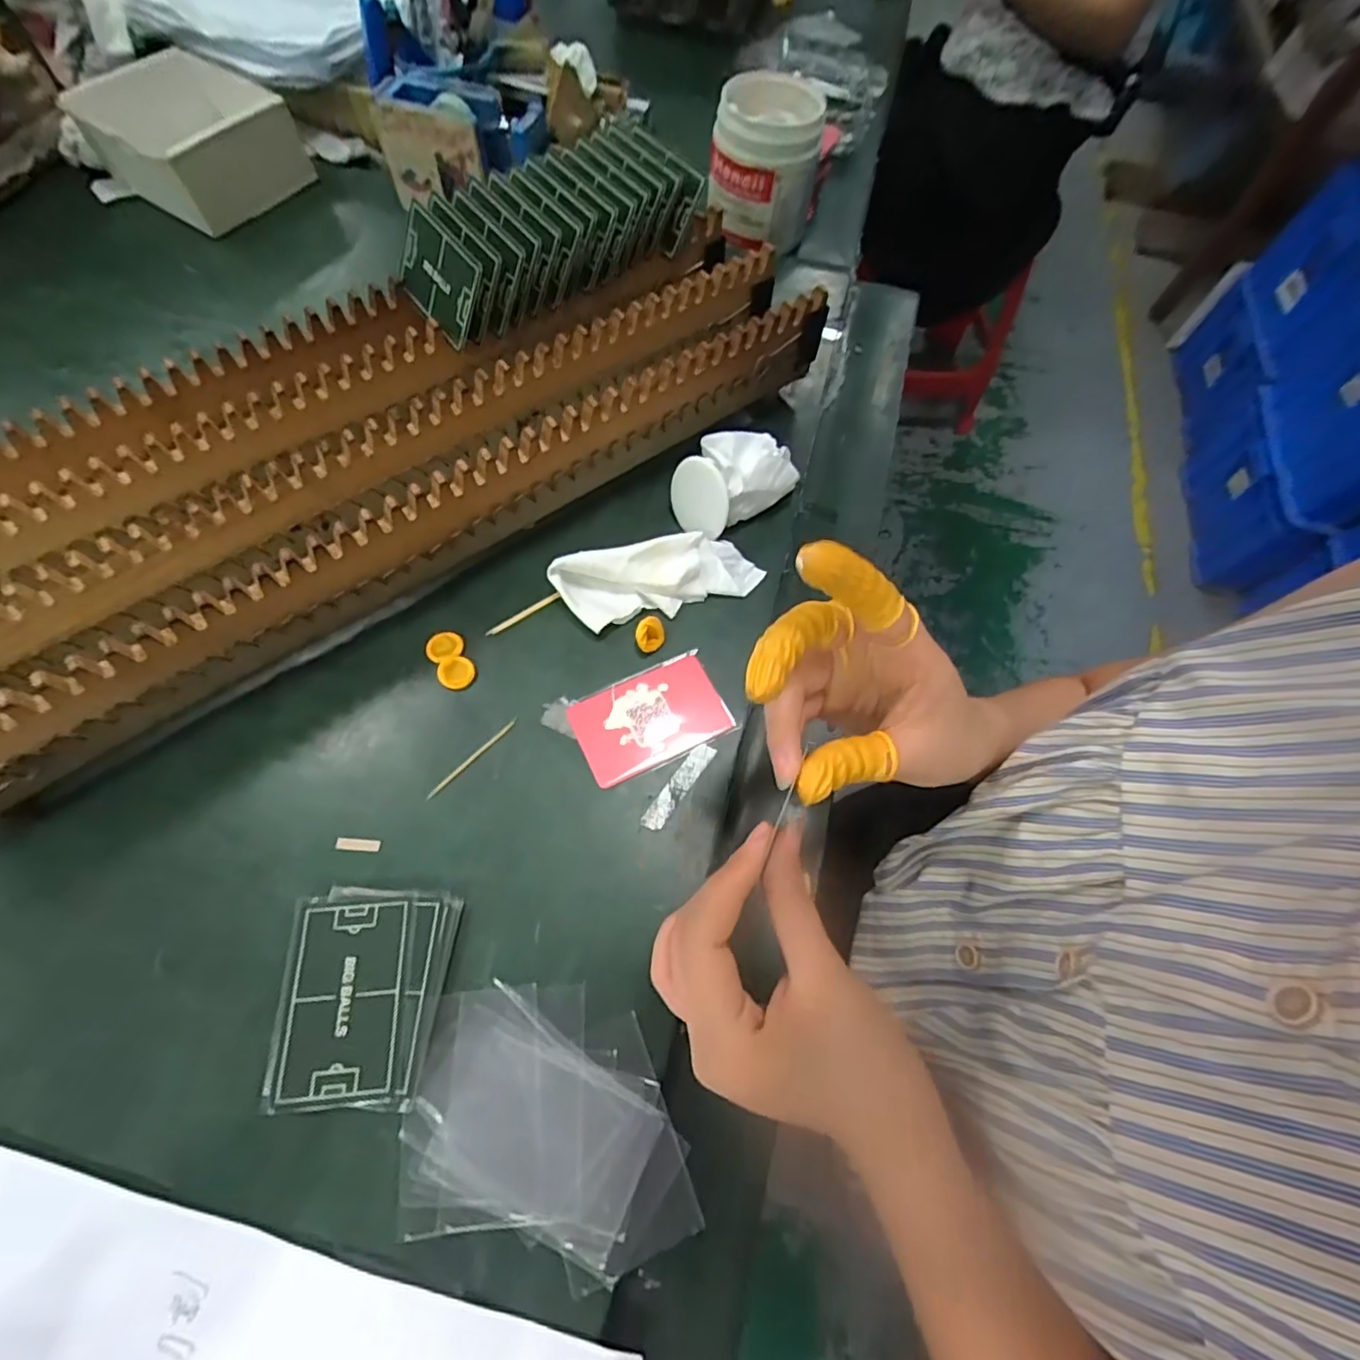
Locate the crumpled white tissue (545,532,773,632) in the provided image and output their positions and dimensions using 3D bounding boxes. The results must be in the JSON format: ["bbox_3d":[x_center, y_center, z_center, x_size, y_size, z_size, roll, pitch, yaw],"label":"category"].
[{"bbox_3d":[-0.012,-0.065,0.375,0.129,0.028,0.041,-15,68,-10],"label":"crumpled white tissue"}]

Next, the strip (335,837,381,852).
[{"bbox_3d":[-0.170,0.086,0.313,0.023,0.004,0.006,5,66,-1],"label":"strip"}]

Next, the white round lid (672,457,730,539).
[{"bbox_3d":[0.010,-0.120,0.390,0.044,0.049,0.009,14,42,36],"label":"white round lid"}]

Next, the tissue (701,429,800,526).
[{"bbox_3d":[0.045,-0.143,0.406,0.052,0.041,0.053,-28,70,-14],"label":"tissue"}]

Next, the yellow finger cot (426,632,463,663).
[{"bbox_3d":[-0.143,-0.020,0.361,0.021,0.004,0.019,-21,69,-12],"label":"yellow finger cot"}]

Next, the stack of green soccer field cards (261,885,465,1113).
[{"bbox_3d":[-0.152,0.147,0.281,0.075,0.009,0.090,5,66,-1],"label":"stack of green soccer field cards"}]

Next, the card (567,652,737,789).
[{"bbox_3d":[-0.017,0.021,0.350,0.087,0.004,0.056,-23,69,-13],"label":"card"}]

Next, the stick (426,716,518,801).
[{"bbox_3d":[-0.115,0.044,0.333,0.004,0.004,0.063,40,70,14],"label":"stick"}]

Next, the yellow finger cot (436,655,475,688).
[{"bbox_3d":[-0.133,-0.005,0.354,0.020,0.006,0.020,1,66,-2],"label":"yellow finger cot"}]

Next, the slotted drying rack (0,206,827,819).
[{"bbox_3d":[-0.184,-0.145,0.377,0.577,0.079,0.192,-34,72,-17],"label":"slotted drying rack"}]

